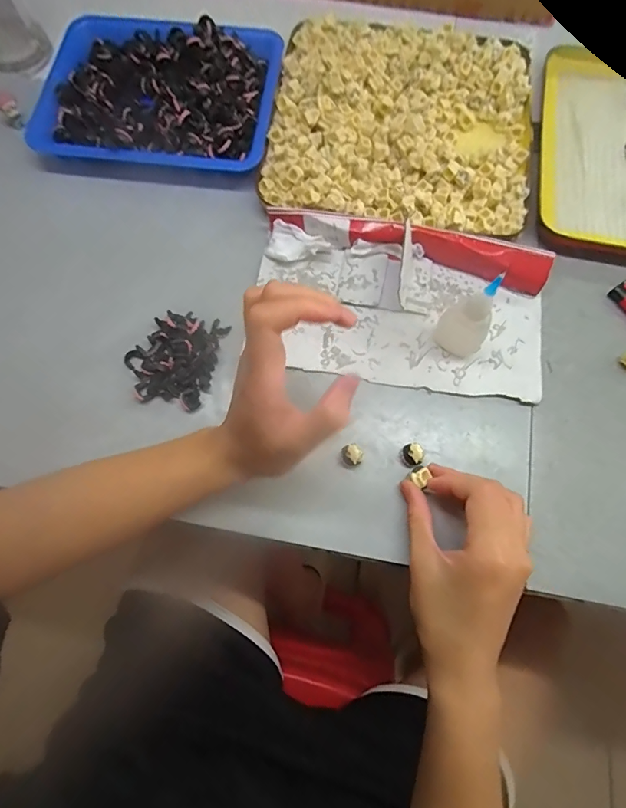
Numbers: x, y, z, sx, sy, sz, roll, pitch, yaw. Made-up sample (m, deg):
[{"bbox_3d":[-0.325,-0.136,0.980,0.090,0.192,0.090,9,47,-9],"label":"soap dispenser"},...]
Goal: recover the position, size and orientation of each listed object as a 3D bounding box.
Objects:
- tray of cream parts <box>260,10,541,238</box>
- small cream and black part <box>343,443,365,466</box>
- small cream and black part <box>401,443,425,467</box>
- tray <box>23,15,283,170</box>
[{"bbox_3d":[0.083,-0.264,0.393,0.232,0.024,0.226,9,73,4],"label":"tray of cream parts"},{"bbox_3d":[0.029,0.039,0.322,0.016,0.013,0.014,40,78,12],"label":"small cream and black part"},{"bbox_3d":[0.075,0.038,0.323,0.014,0.014,0.017,-19,73,-4],"label":"small cream and black part"},{"bbox_3d":[-0.146,-0.299,0.413,0.215,0.034,0.169,5,73,3],"label":"tray"}]

